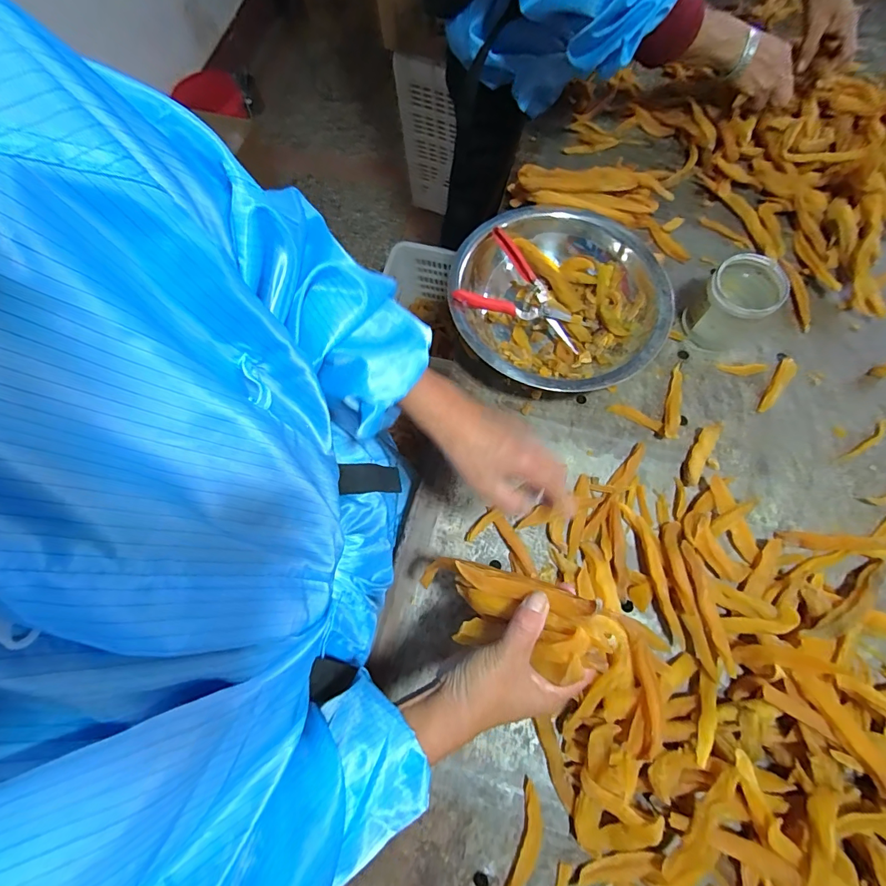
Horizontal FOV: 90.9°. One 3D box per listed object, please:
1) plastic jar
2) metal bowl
[{"bbox_3d":[0.375,-0.179,0.563,0.083,0.086,0.094,39,78,13],"label":"plastic jar"},{"bbox_3d":[0.155,-0.183,0.579,0.253,0.077,0.273,-1,72,2],"label":"metal bowl"}]

